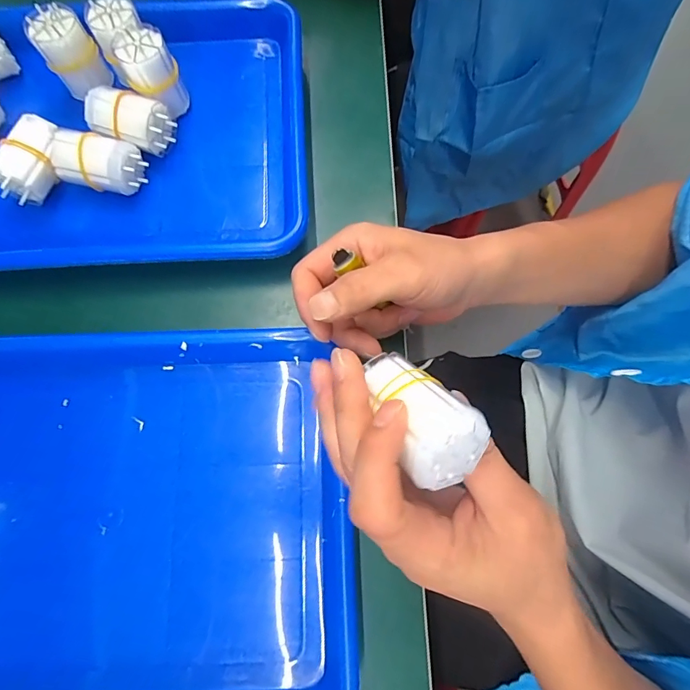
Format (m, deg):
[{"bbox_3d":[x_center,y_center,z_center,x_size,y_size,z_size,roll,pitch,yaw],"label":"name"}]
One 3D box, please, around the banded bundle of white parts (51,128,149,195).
[{"bbox_3d":[-0.192,-0.141,0.335,0.061,0.044,0.037,10,77,2],"label":"banded bundle of white parts"}]

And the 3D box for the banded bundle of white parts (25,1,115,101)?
[{"bbox_3d":[-0.224,-0.238,0.343,0.040,0.056,0.032,-37,80,-8],"label":"banded bundle of white parts"}]

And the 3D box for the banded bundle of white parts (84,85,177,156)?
[{"bbox_3d":[-0.174,-0.179,0.346,0.062,0.044,0.036,16,78,3],"label":"banded bundle of white parts"}]

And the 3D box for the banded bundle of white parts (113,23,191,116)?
[{"bbox_3d":[-0.155,-0.218,0.338,0.038,0.052,0.039,-36,80,-8],"label":"banded bundle of white parts"}]

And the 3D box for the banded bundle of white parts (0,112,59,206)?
[{"bbox_3d":[-0.242,-0.141,0.326,0.034,0.035,0.063,16,78,3],"label":"banded bundle of white parts"}]

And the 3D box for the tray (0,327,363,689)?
[{"bbox_3d":[-0.162,0.115,0.280,0.334,0.032,0.248,-3,76,1],"label":"tray"}]

